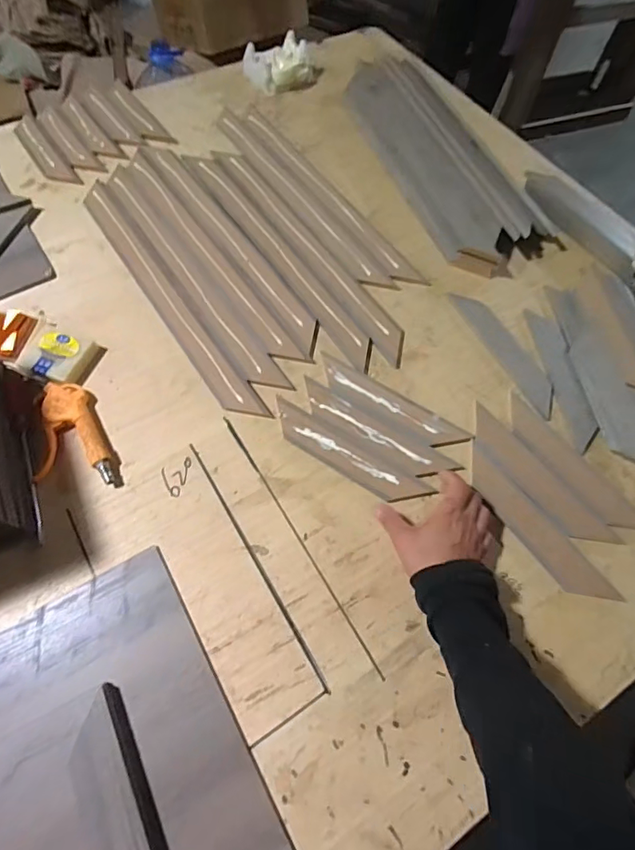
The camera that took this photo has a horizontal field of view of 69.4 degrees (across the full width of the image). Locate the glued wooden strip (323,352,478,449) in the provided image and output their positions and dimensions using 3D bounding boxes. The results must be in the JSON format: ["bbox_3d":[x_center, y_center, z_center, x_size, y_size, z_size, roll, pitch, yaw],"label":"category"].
[{"bbox_3d":[0.092,-0.028,0.591,0.210,0.004,0.046,32,67,13],"label":"glued wooden strip"}]

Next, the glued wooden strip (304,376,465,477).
[{"bbox_3d":[0.069,0.009,0.568,0.208,0.007,0.045,31,67,12],"label":"glued wooden strip"}]

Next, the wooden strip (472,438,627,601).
[{"bbox_3d":[0.251,0.119,0.535,0.052,0.010,0.217,-35,75,-16],"label":"wooden strip"}]

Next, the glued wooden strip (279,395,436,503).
[{"bbox_3d":[0.035,0.037,0.554,0.210,0.008,0.045,30,67,12],"label":"glued wooden strip"}]

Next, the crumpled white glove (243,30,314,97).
[{"bbox_3d":[-0.074,-0.718,0.911,0.122,0.044,0.115,-29,68,-14],"label":"crumpled white glove"}]

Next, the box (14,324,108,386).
[{"bbox_3d":[-0.338,-0.091,0.603,0.089,0.024,0.075,18,65,7],"label":"box"}]

